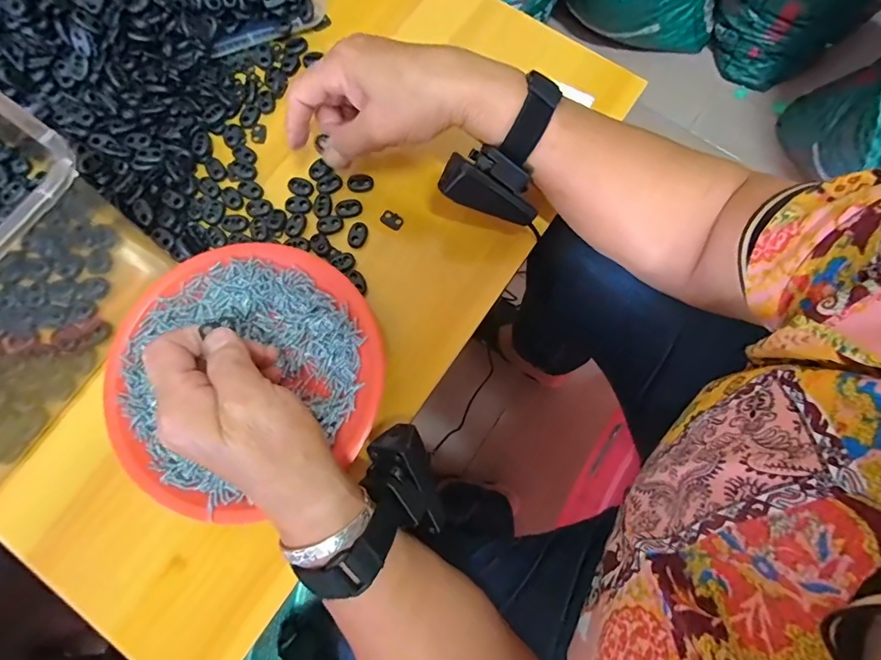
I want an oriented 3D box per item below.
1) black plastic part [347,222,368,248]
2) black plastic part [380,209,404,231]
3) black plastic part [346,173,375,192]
[{"bbox_3d":[-0.068,-0.078,0.369,0.015,0.005,0.021,12,78,3],"label":"black plastic part"},{"bbox_3d":[-0.040,-0.091,0.376,0.020,0.004,0.013,33,80,7],"label":"black plastic part"},{"bbox_3d":[-0.067,-0.123,0.377,0.021,0.004,0.015,-2,77,0],"label":"black plastic part"}]

